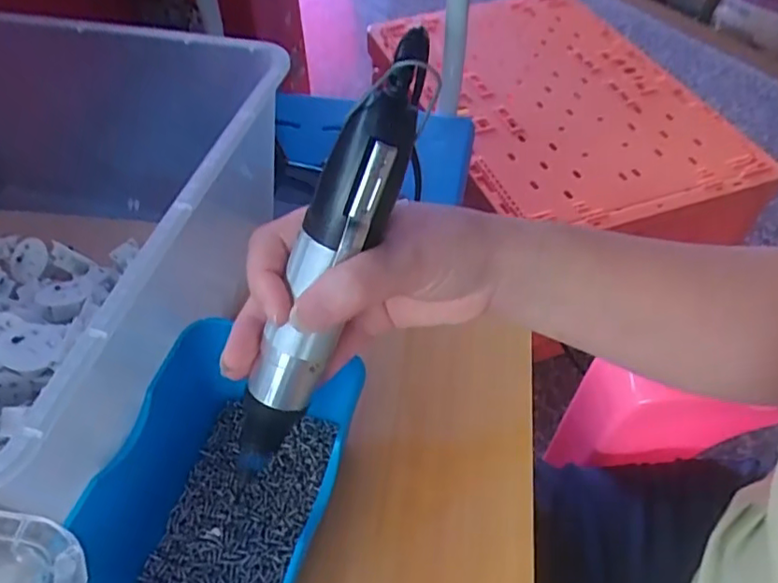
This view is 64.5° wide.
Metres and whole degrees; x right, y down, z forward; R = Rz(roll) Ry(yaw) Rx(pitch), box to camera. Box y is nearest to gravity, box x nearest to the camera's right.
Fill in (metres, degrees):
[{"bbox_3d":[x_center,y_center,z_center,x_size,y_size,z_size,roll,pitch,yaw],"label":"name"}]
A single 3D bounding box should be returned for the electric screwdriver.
[{"bbox_3d":[-0.028,-0.005,0.260,0.027,0.202,0.023,32,23,23],"label":"electric screwdriver"}]

